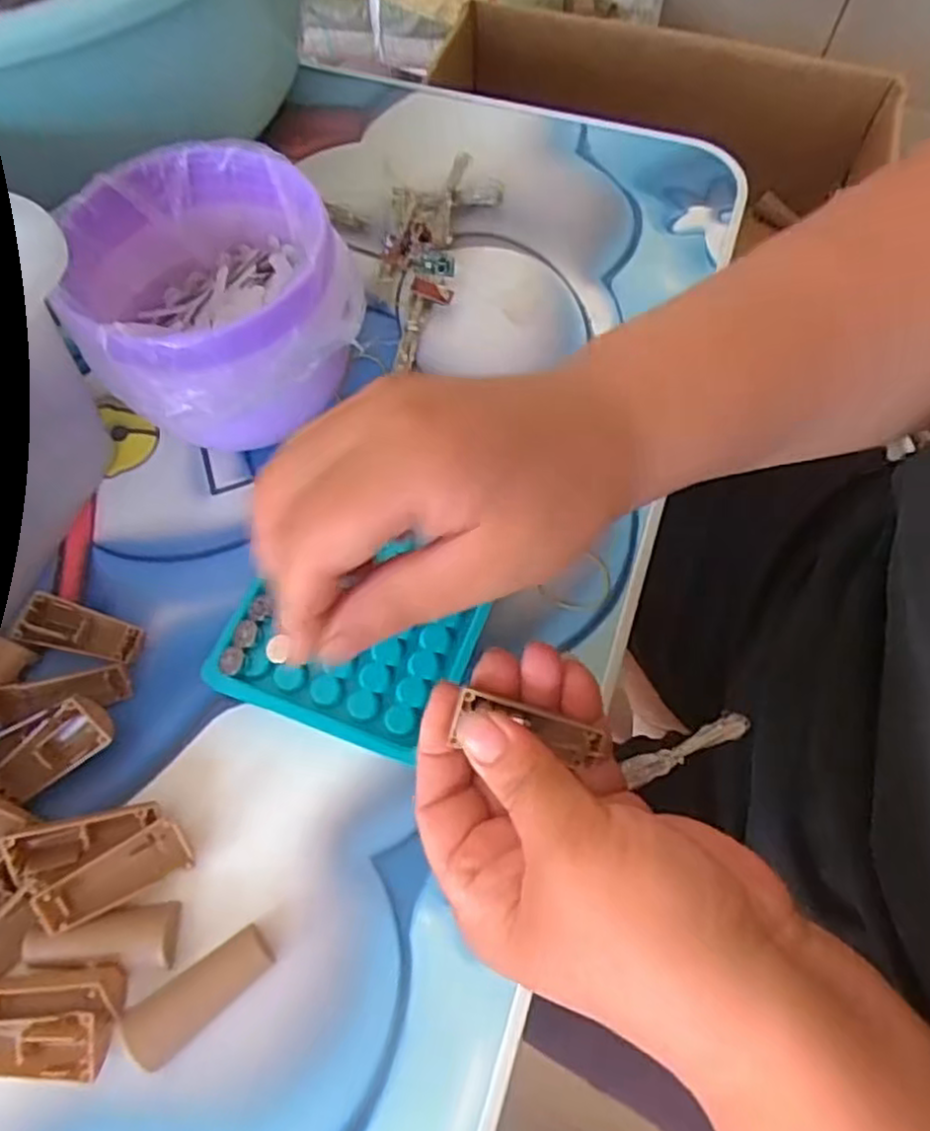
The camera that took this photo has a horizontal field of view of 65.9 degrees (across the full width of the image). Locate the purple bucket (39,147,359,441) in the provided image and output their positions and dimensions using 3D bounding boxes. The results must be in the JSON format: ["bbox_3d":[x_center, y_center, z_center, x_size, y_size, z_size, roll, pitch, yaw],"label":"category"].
[{"bbox_3d":[-0.105,-0.108,0.311,0.105,0.091,0.113,0,66,0],"label":"purple bucket"}]

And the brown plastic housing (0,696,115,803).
[{"bbox_3d":[-0.154,0.069,0.268,0.045,0.010,0.021,-38,67,0],"label":"brown plastic housing"}]

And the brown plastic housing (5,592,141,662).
[{"bbox_3d":[-0.159,0.027,0.298,0.050,0.012,0.021,14,67,6],"label":"brown plastic housing"}]

